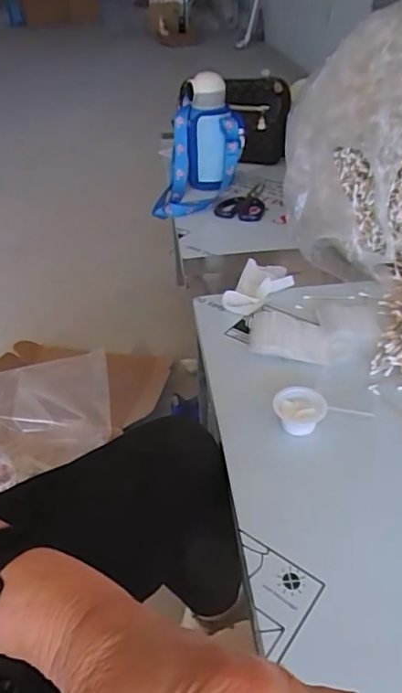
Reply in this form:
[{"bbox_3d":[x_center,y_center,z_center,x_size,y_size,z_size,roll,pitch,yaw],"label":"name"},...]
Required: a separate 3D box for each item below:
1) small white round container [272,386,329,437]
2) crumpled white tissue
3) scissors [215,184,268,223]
[{"bbox_3d":[0.104,0.070,0.550,0.054,0.027,0.049,10,40,15],"label":"small white round container"},{"bbox_3d":[0.085,-0.085,0.743,0.074,0.022,0.123,14,41,20],"label":"crumpled white tissue"},{"bbox_3d":[0.089,-0.281,1.007,0.089,0.019,0.131,12,40,18],"label":"scissors"}]

